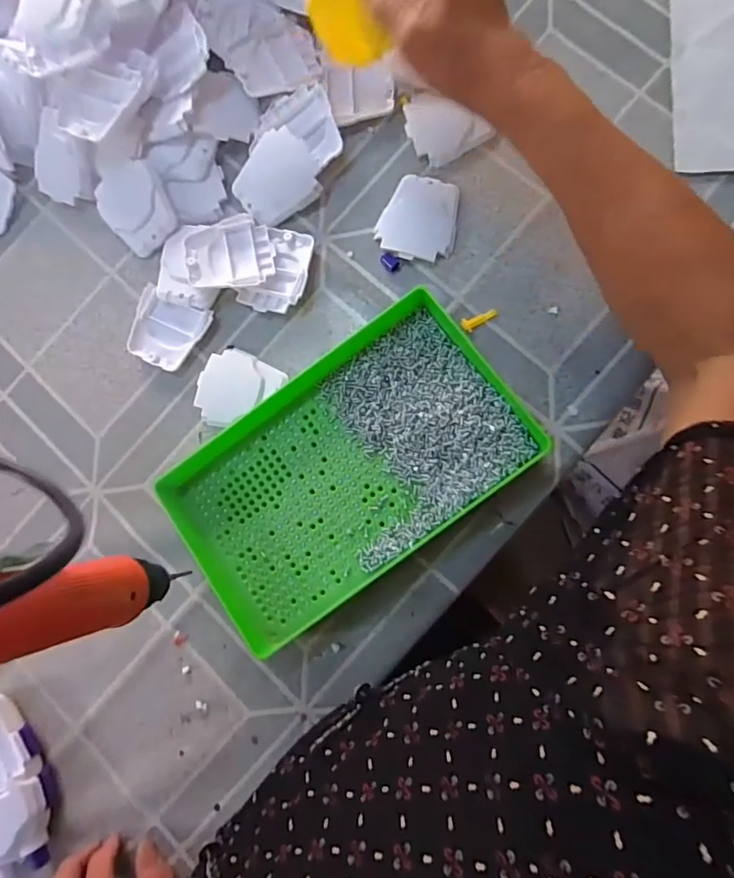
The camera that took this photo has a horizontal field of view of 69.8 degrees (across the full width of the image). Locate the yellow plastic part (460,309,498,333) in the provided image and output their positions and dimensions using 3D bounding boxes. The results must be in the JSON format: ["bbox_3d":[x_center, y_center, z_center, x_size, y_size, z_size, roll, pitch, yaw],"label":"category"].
[{"bbox_3d":[0.087,-0.091,0.404,0.028,0.004,0.011,-17,82,6],"label":"yellow plastic part"}]

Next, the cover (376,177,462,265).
[{"bbox_3d":[0.041,-0.175,0.417,0.061,0.007,0.067,11,86,9],"label":"cover"}]

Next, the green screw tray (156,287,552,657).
[{"bbox_3d":[-0.011,0.022,0.377,0.250,0.030,0.147,-36,81,4],"label":"green screw tray"}]

